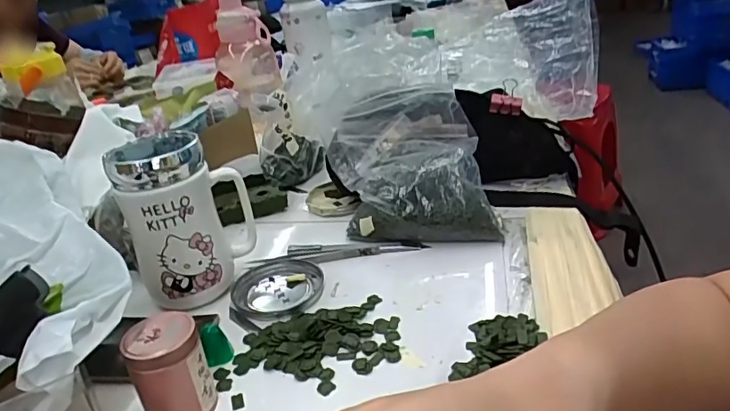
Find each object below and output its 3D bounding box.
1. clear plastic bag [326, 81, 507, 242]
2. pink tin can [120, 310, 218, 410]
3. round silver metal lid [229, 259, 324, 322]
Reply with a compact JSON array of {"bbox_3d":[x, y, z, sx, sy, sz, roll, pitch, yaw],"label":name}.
[{"bbox_3d":[0.040,-0.040,0.535,0.153,0.120,0.129,-7,26,1],"label":"clear plastic bag"},{"bbox_3d":[-0.124,0.108,0.346,0.044,0.066,0.038,-21,29,-26],"label":"pink tin can"},{"bbox_3d":[-0.078,0.075,0.474,0.077,0.014,0.076,-6,26,3],"label":"round silver metal lid"}]

